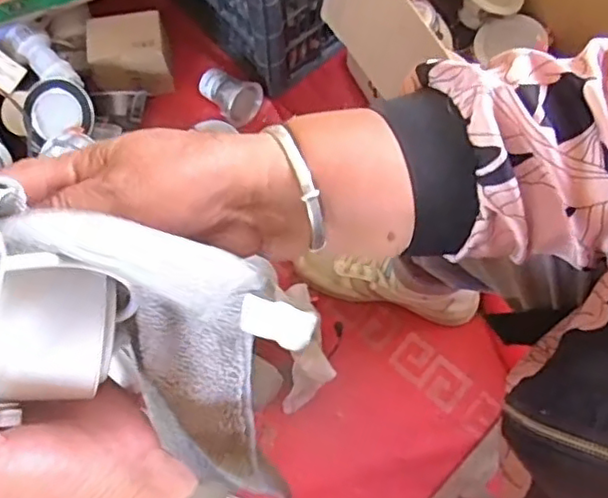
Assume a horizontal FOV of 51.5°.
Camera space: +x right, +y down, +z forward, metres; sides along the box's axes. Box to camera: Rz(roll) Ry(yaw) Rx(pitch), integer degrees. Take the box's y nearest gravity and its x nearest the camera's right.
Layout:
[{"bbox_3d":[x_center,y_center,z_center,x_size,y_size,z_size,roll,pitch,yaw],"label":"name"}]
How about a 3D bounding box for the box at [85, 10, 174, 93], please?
[{"bbox_3d":[-0.244,-0.278,0.898,0.112,0.073,0.091,0,72,1],"label":"box"}]

